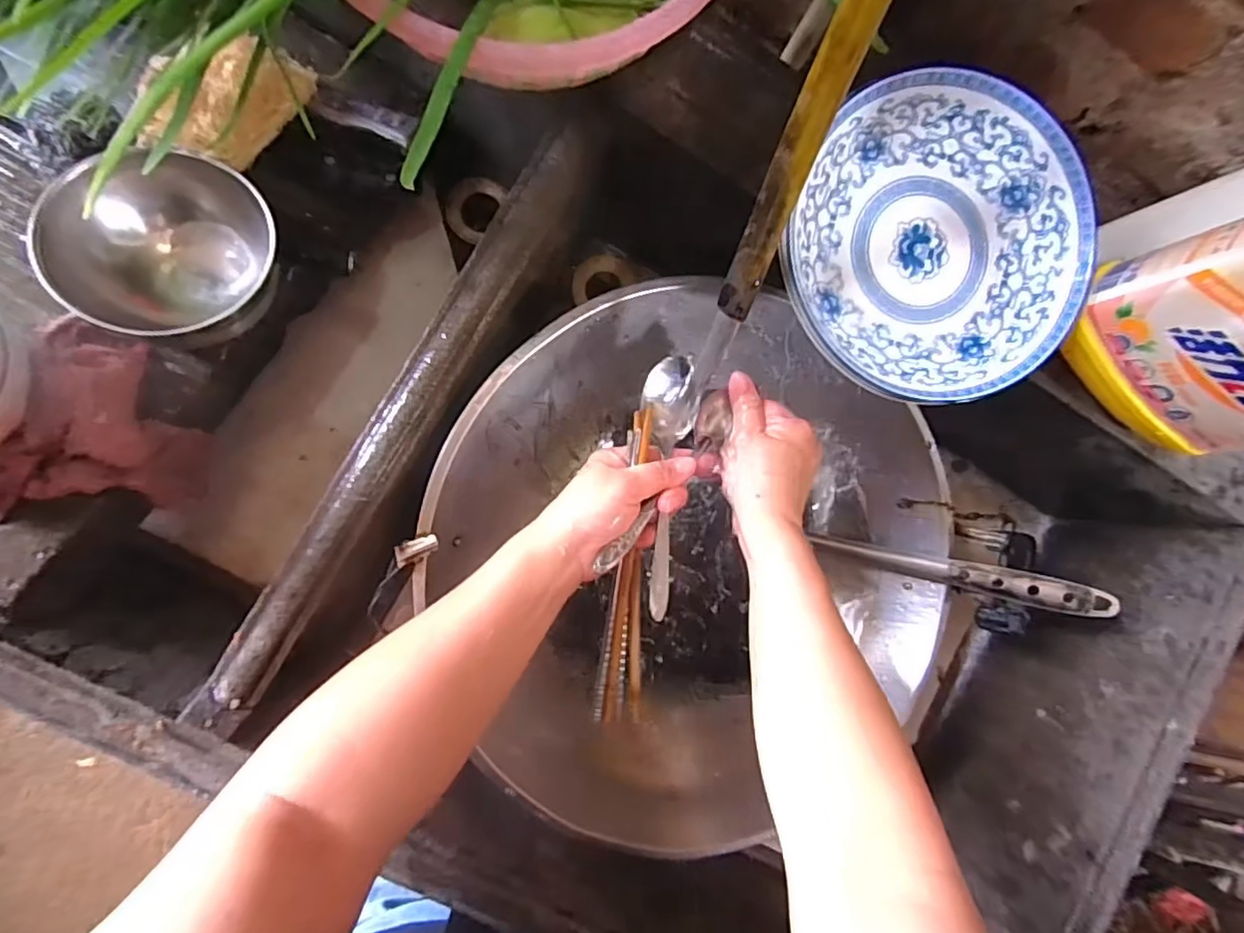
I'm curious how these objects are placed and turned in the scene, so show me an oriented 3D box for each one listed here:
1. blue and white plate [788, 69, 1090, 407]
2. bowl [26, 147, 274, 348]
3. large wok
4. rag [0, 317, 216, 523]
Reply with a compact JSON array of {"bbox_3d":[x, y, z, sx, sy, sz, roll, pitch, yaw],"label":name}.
[{"bbox_3d":[0.200,-0.139,0.386,0.184,0.032,0.191,0,91,-8],"label":"blue and white plate"},{"bbox_3d":[-0.262,-0.125,0.362,0.114,0.058,0.108,-26,95,-7],"label":"bowl"},{"bbox_3d":[0.070,0.055,0.477,0.396,0.105,0.379,0,91,-8],"label":"large wok"},{"bbox_3d":[-0.314,-0.014,0.369,0.084,0.078,0.119,27,88,-8],"label":"rag"}]

